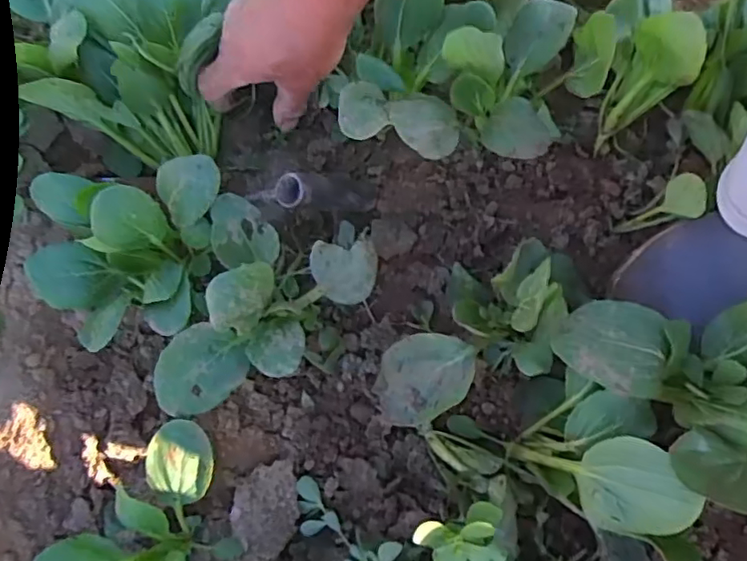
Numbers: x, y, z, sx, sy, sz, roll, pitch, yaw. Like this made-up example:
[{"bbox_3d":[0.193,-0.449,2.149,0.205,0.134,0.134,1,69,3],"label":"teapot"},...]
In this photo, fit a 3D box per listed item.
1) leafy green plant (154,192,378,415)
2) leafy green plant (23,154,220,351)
[{"bbox_3d":[-0.072,0.030,0.406,0.116,0.093,0.144,16,75,5],"label":"leafy green plant"},{"bbox_3d":[-0.163,-0.011,0.410,0.134,0.113,0.117,-3,75,-1],"label":"leafy green plant"}]

